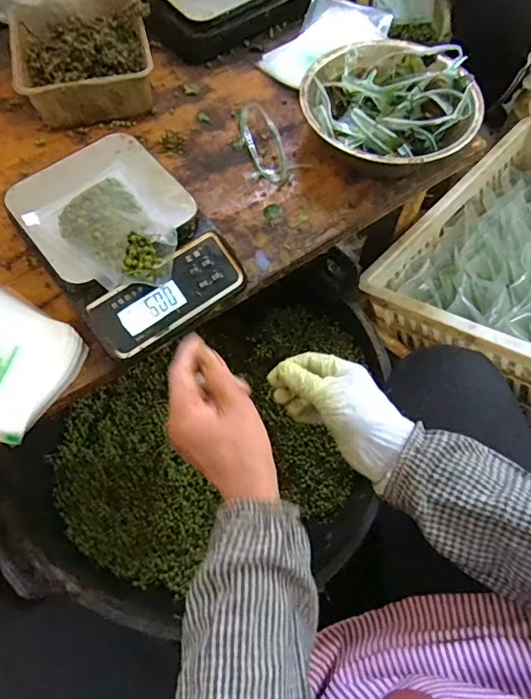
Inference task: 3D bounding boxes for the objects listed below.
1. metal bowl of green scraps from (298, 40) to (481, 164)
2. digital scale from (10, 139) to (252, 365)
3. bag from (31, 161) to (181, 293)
[{"bbox_3d":[0.132,-0.253,0.542,0.180,0.069,0.170,1,65,-2],"label":"metal bowl of green scraps"},{"bbox_3d":[-0.139,-0.106,0.479,0.152,0.053,0.212,-37,72,-17],"label":"digital scale"},{"bbox_3d":[-0.136,-0.116,0.425,0.093,0.053,0.140,-36,72,-17],"label":"bag"}]

